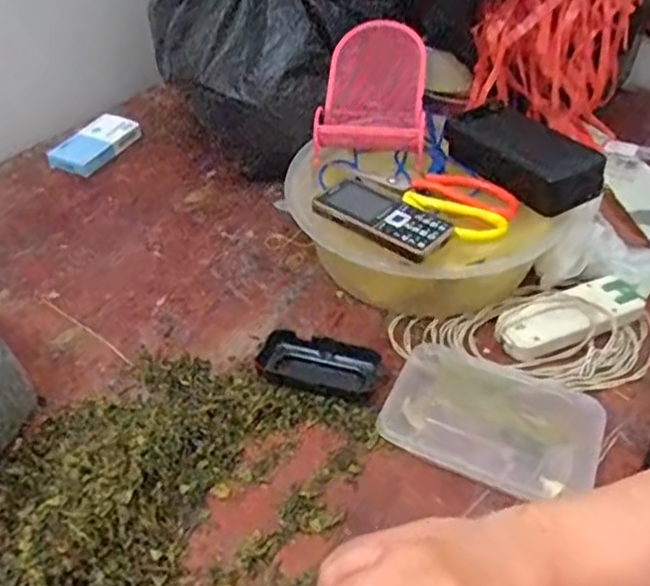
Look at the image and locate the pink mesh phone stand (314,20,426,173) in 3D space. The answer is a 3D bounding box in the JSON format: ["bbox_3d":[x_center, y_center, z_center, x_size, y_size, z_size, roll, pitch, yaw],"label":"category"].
[{"bbox_3d":[0.052,-0.216,0.704,0.116,0.088,0.121,6,44,4],"label":"pink mesh phone stand"}]

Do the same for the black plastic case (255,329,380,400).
[{"bbox_3d":[-0.008,0.065,0.604,0.108,0.019,0.056,9,44,8],"label":"black plastic case"}]

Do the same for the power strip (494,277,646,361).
[{"bbox_3d":[0.238,0.024,0.636,0.147,0.037,0.051,-15,46,-16],"label":"power strip"}]

